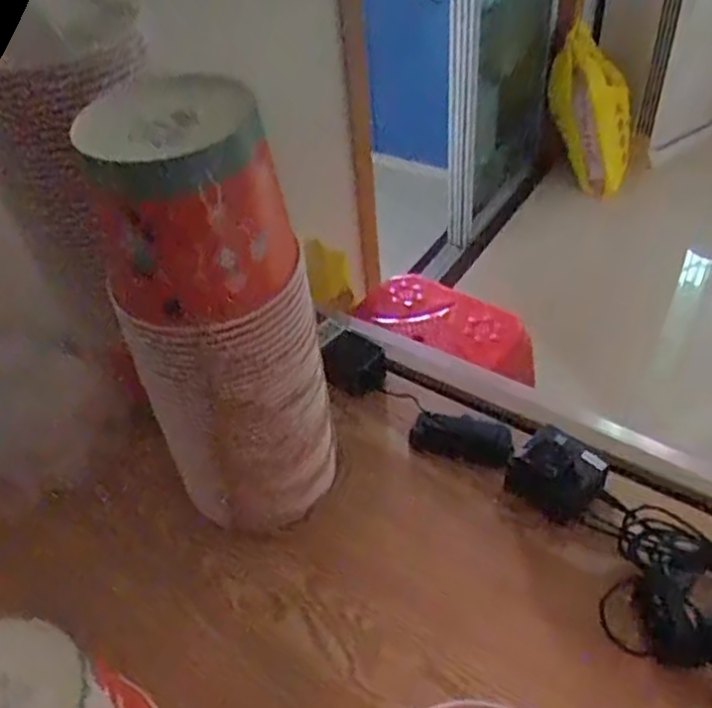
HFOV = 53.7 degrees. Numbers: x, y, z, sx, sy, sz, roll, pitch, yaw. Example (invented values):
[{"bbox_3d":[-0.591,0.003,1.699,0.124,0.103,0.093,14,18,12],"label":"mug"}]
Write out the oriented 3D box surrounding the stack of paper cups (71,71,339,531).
[{"bbox_3d":[-0.119,-0.014,0.633,0.154,0.420,0.145,-20,46,-15],"label":"stack of paper cups"}]

